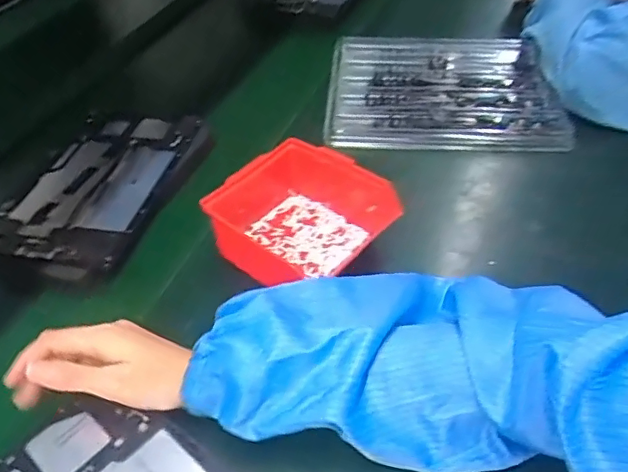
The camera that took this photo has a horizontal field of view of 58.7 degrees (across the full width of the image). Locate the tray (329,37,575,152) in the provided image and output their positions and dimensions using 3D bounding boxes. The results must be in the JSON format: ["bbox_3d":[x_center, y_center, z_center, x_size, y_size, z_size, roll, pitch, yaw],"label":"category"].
[{"bbox_3d":[0.162,-0.181,0.697,0.280,0.035,0.229,2,46,8],"label":"tray"}]

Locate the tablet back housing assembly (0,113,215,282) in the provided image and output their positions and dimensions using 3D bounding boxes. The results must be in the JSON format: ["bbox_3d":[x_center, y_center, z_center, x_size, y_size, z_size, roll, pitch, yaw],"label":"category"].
[{"bbox_3d":[-0.226,-0.056,0.589,0.172,0.023,0.249,14,49,19],"label":"tablet back housing assembly"}]

